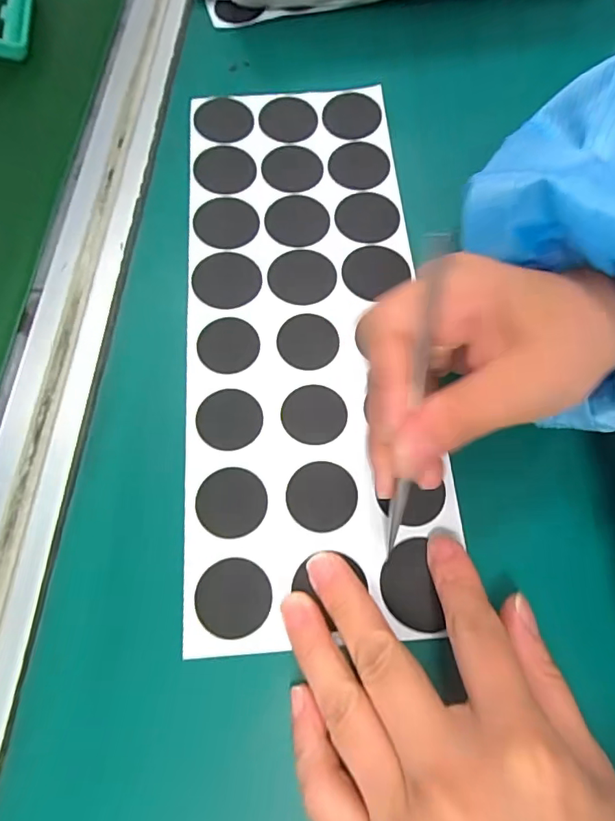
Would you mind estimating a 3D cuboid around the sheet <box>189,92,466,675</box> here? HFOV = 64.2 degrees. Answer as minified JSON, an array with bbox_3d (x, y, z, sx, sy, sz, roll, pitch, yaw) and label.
[{"bbox_3d":[-0.003,-0.049,0.241,0.112,0.005,0.293,-4,69,-2],"label":"sheet"}]

